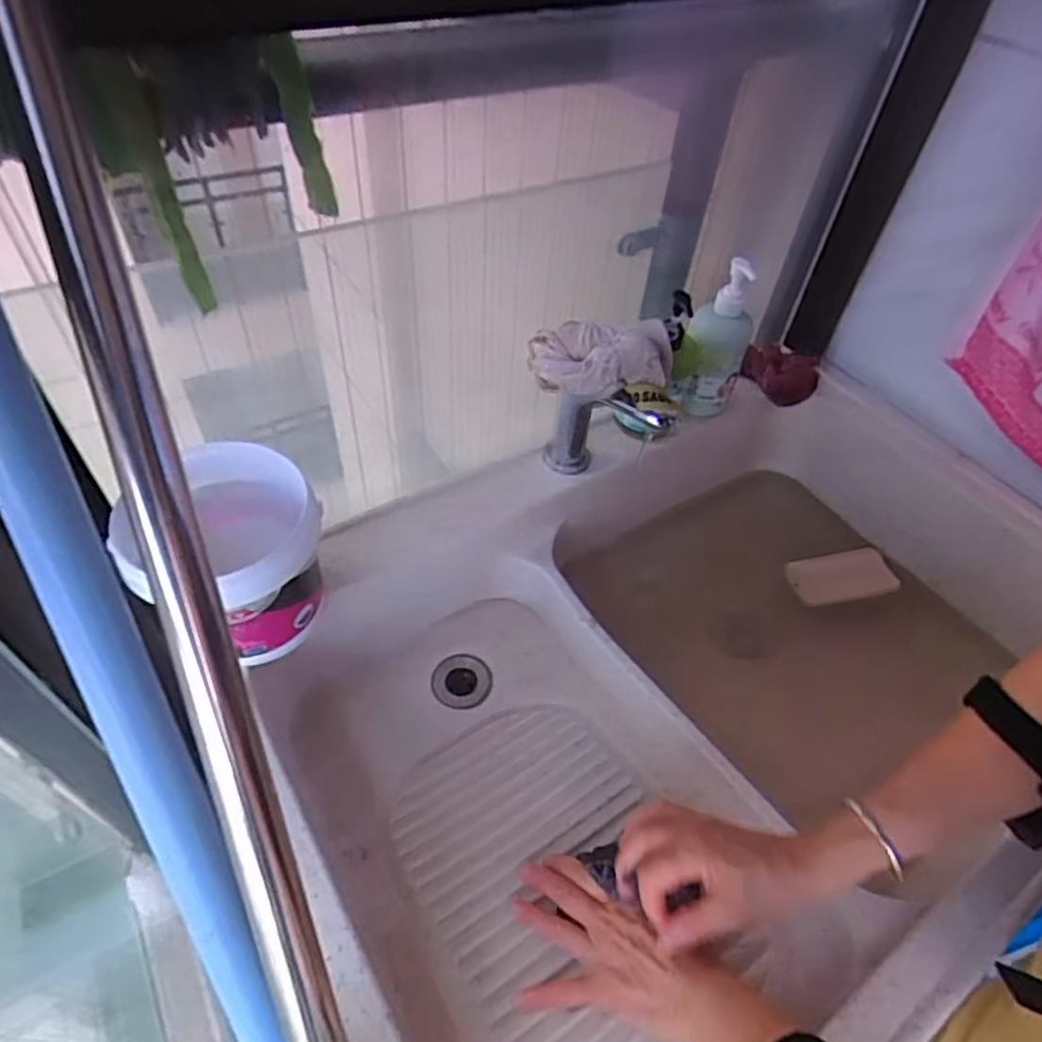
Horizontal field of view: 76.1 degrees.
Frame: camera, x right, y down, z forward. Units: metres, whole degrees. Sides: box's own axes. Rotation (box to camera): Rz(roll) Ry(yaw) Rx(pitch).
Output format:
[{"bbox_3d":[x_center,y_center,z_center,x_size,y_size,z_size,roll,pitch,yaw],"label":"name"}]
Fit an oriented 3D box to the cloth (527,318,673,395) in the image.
[{"bbox_3d":[0.077,-0.162,0.642,0.134,0.047,0.071,4,49,-2],"label":"cloth"}]

